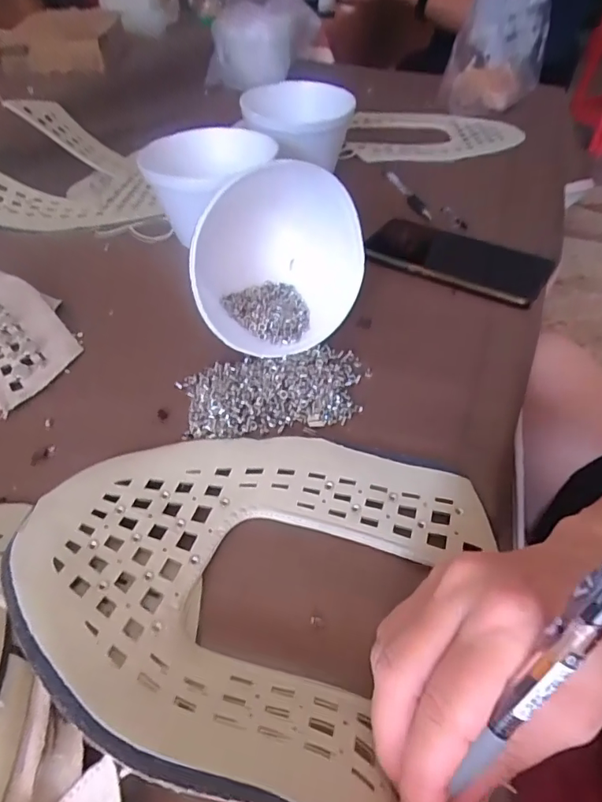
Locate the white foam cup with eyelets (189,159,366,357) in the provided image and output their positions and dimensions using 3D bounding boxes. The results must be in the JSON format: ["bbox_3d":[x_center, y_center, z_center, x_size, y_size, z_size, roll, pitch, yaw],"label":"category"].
[{"bbox_3d":[-0.020,-0.109,0.365,0.117,0.116,0.118,-8,47,-8],"label":"white foam cup with eyelets"}]

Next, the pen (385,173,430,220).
[{"bbox_3d":[0.122,-0.236,0.566,0.013,0.012,0.121,-9,48,-9],"label":"pen"}]

